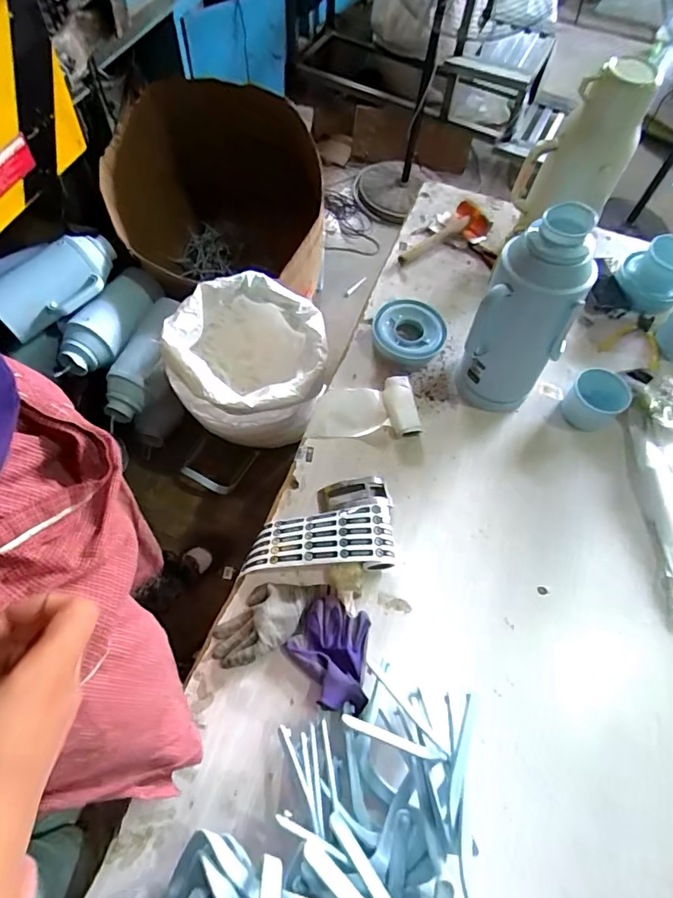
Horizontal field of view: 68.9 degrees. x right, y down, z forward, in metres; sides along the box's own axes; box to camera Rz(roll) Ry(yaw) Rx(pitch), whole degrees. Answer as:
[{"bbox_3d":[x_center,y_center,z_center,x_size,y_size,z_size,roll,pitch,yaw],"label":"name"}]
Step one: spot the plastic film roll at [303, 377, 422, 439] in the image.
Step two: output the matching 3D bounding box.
[{"bbox_3d":[0.048,-0.077,0.985,0.226,0.048,0.123,-2,63,-3],"label":"plastic film roll"}]

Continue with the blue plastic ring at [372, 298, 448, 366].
[{"bbox_3d":[0.152,-0.251,1.047,0.156,0.035,0.145,25,66,9],"label":"blue plastic ring"}]

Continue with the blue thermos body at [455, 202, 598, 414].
[{"bbox_3d":[0.330,-0.222,0.875,0.161,0.361,0.138,26,66,9],"label":"blue thermos body"}]

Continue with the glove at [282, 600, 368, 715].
[{"bbox_3d":[-0.014,0.314,0.765,0.127,0.041,0.162,5,64,-1],"label":"glove"}]

